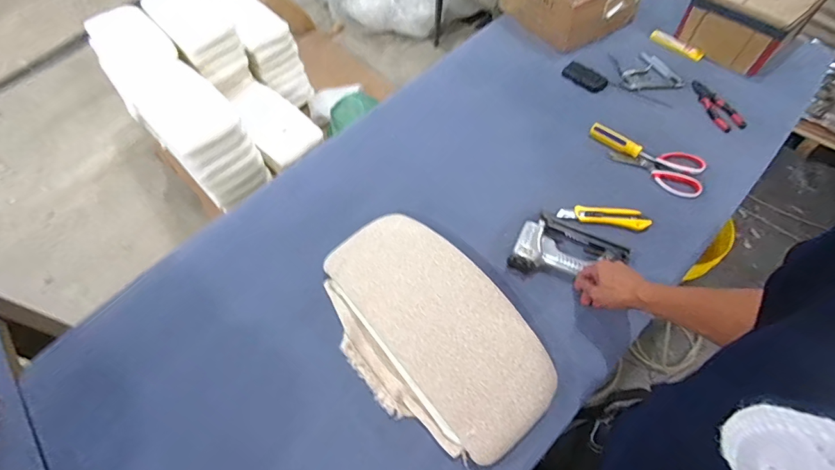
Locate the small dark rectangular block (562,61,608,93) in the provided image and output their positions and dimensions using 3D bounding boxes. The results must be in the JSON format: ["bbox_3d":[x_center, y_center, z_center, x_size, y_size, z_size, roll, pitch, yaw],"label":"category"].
[{"bbox_3d":[0.407,-0.384,0.982,0.106,0.013,0.053,34,71,16],"label":"small dark rectangular block"}]

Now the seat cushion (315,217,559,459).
[{"bbox_3d":[0.014,0.156,0.692,0.260,0.065,0.431,-40,70,-15],"label":"seat cushion"}]

